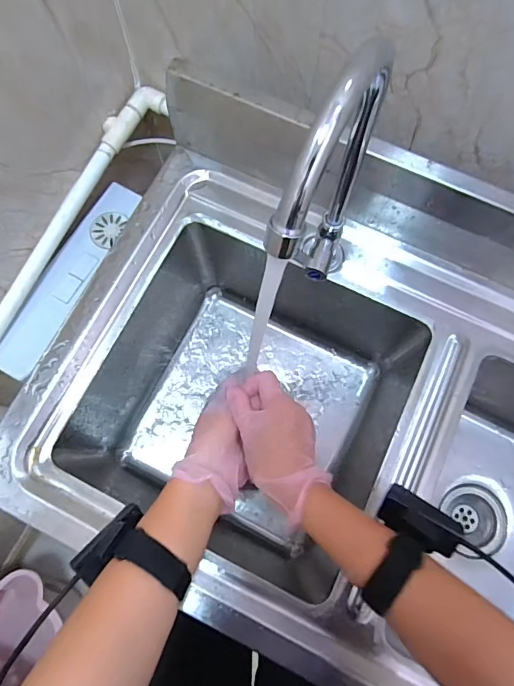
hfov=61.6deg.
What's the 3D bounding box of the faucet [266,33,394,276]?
[{"bbox_3d":[0.056,-0.105,0.382,0.043,0.315,0.180,19,77,5],"label":"faucet"}]

